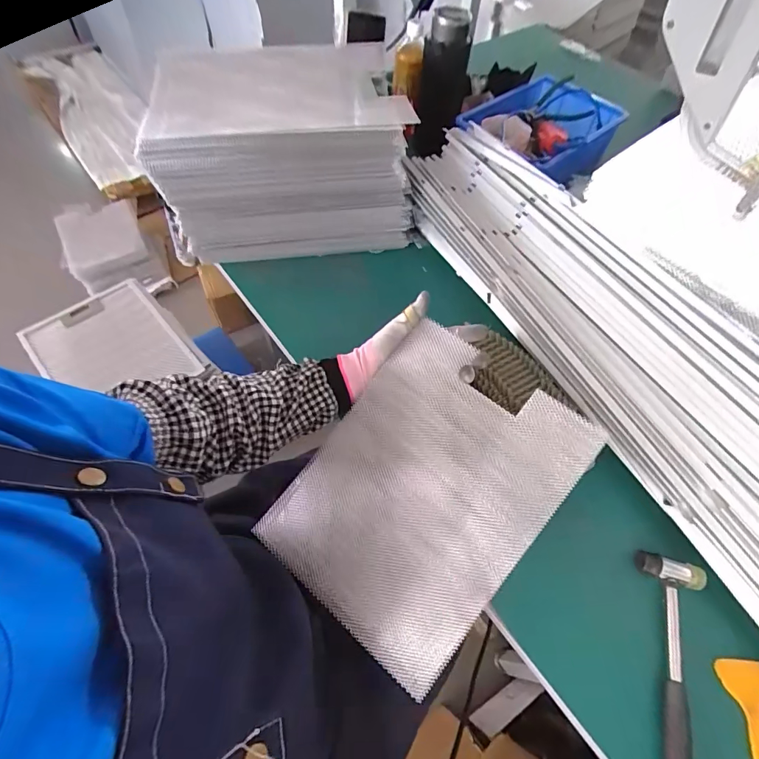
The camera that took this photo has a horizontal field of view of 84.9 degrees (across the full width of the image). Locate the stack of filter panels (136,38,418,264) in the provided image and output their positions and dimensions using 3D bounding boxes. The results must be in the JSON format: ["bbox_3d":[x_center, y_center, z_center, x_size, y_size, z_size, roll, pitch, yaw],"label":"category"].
[{"bbox_3d":[-0.158,-0.383,0.692,0.369,0.197,0.296,-9,60,-8],"label":"stack of filter panels"}]

